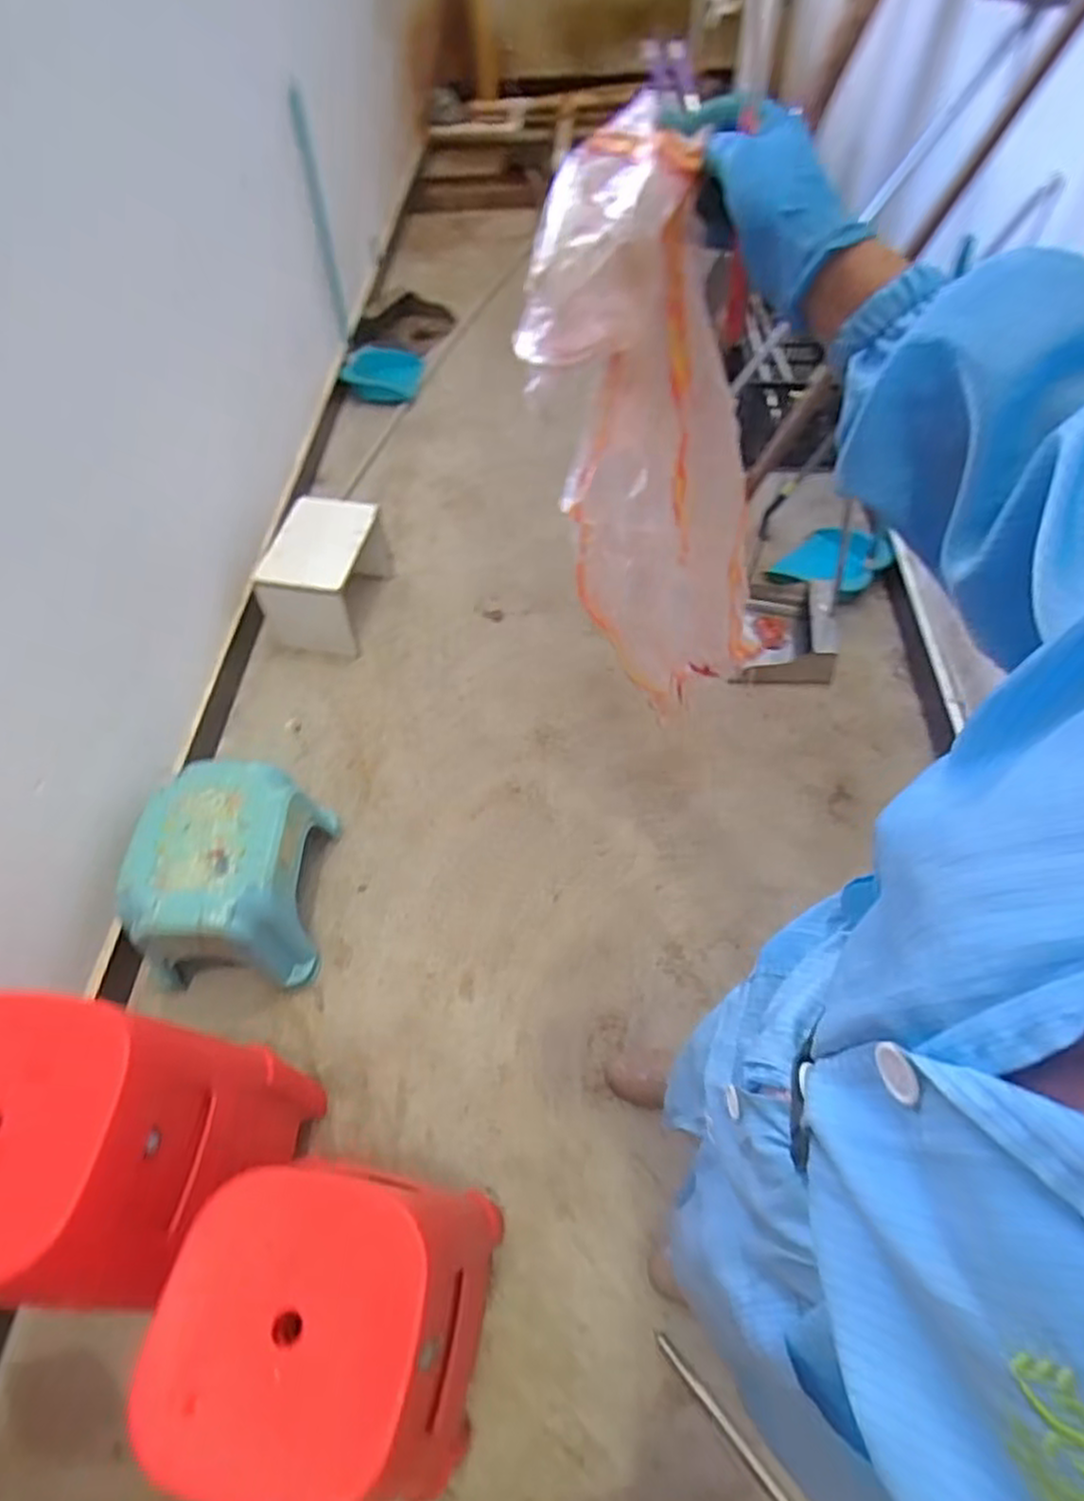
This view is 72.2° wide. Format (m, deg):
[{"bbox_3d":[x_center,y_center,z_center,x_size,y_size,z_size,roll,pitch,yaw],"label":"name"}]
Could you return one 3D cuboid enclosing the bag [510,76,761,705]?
[{"bbox_3d":[0.105,-0.248,0.732,0.121,0.592,0.144,-40,61,-9],"label":"bag"}]

